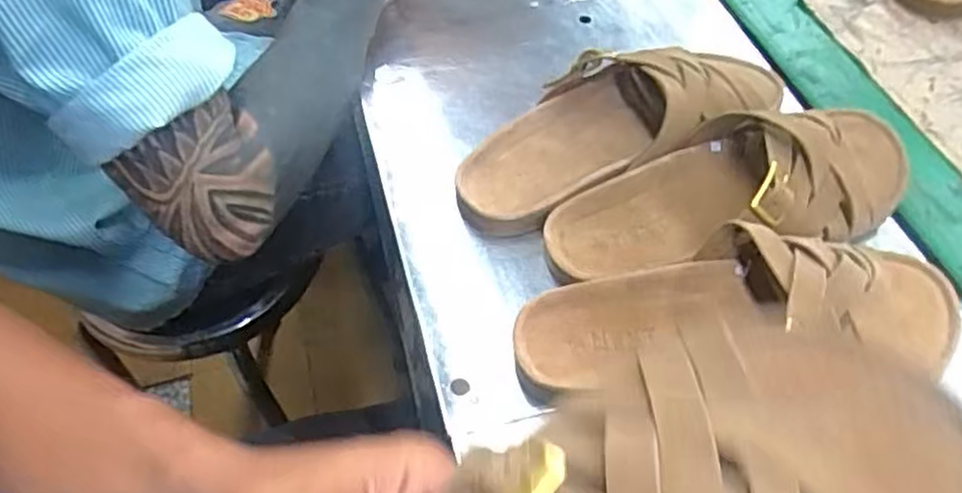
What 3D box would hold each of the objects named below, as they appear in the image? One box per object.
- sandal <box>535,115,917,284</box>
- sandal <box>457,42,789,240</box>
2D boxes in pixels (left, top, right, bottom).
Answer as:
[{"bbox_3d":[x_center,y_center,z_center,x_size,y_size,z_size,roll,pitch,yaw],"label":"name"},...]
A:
[{"bbox_3d":[0.155,-0.038,0.431,0.237,0.058,0.088,-13,55,-8],"label":"sandal"},{"bbox_3d":[0.093,-0.090,0.472,0.240,0.056,0.104,-18,56,-12],"label":"sandal"}]

